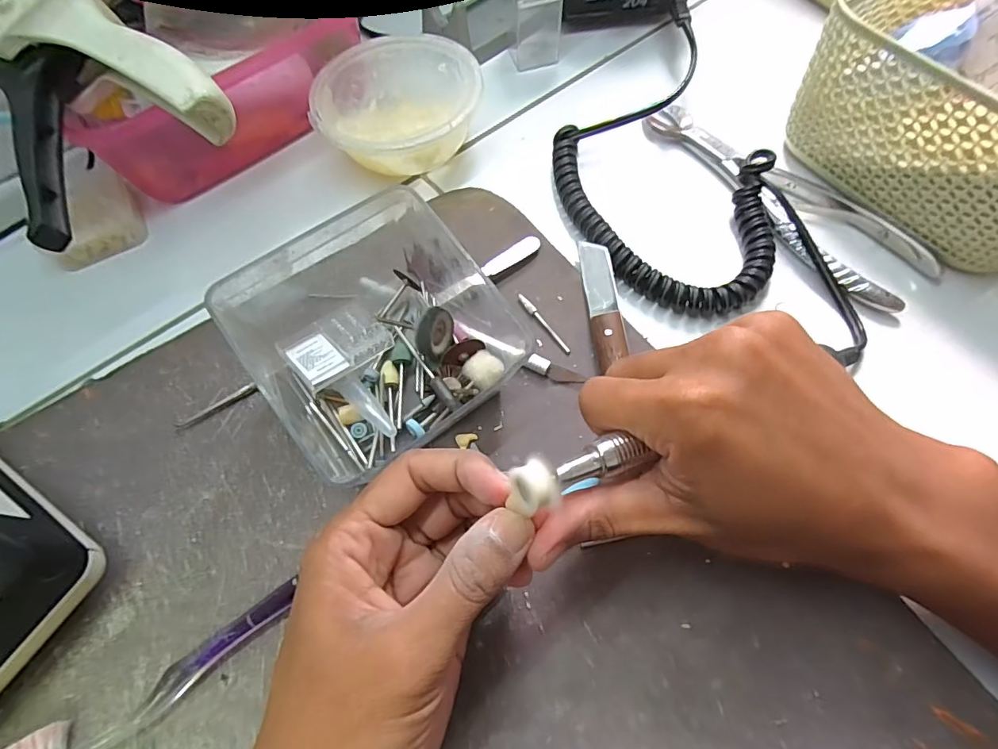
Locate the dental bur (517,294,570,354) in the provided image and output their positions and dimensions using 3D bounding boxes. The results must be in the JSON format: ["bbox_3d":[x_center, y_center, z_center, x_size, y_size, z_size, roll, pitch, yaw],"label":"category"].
[{"bbox_3d":[0.024,-0.028,0.268,0.005,0.004,0.044,-32,69,-11],"label":"dental bur"}]

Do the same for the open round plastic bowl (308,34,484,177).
[{"bbox_3d":[-0.061,-0.168,0.314,0.097,0.034,0.097,-1,64,2],"label":"open round plastic bowl"}]

